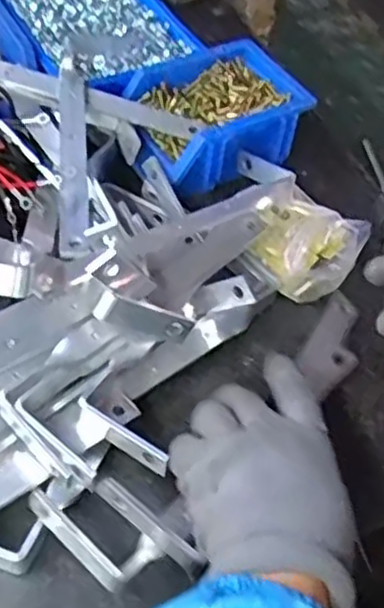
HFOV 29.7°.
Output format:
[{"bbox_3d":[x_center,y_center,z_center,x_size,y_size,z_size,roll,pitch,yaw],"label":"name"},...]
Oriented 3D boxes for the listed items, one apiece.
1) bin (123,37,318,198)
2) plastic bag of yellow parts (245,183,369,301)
[{"bbox_3d":[0.016,-0.164,0.635,0.146,0.058,0.117,-16,55,-20],"label":"bin"},{"bbox_3d":[0.091,-0.051,0.576,0.080,0.029,0.085,37,55,20],"label":"plastic bag of yellow parts"}]

